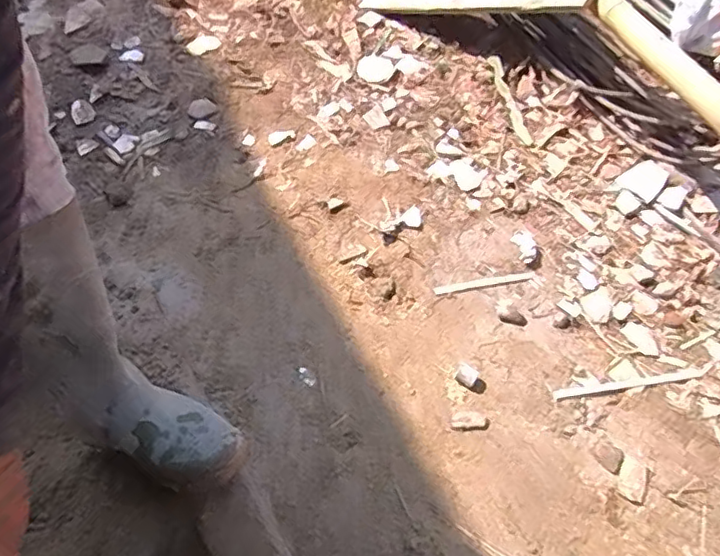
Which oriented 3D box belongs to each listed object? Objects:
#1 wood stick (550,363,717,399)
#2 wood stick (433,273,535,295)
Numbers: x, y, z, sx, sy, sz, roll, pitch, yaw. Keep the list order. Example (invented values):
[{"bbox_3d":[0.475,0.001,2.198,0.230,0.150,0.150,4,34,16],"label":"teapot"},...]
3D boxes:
[{"bbox_3d":[0.469,0.176,1.019,0.292,0.004,0.017,-7,56,-8],"label":"wood stick"},{"bbox_3d":[0.235,0.008,1.125,0.197,0.007,0.014,-9,57,-9],"label":"wood stick"}]

